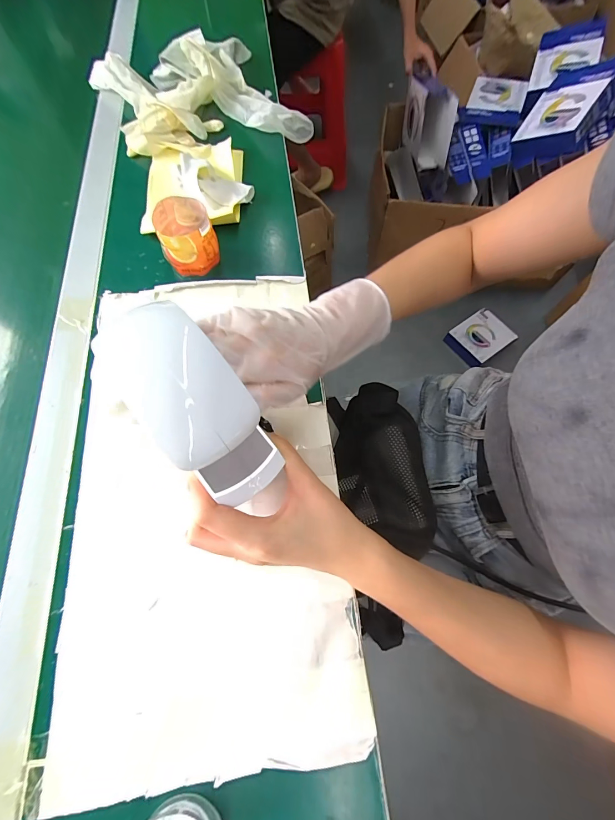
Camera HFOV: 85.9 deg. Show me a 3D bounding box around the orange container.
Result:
[{"bbox_3d":[-0.138,-0.199,0.380,0.064,0.050,0.065,-21,69,-9],"label":"orange container"}]

